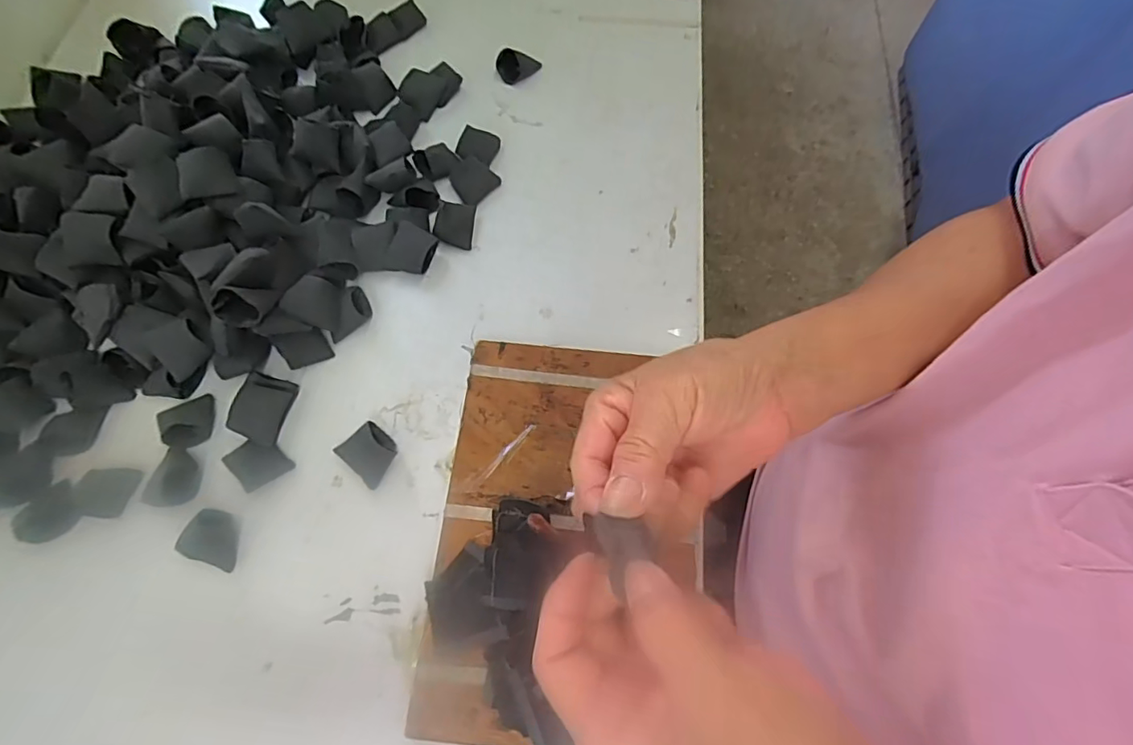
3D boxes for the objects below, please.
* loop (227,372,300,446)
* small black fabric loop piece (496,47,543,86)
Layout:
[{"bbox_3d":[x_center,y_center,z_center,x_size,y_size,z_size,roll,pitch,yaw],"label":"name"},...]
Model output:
[{"bbox_3d":[-0.231,0.027,0.411,0.034,0.021,0.051,13,70,6],"label":"loop"},{"bbox_3d":[-0.049,-0.313,0.544,0.045,0.021,0.021,-14,69,-5],"label":"small black fabric loop piece"}]

